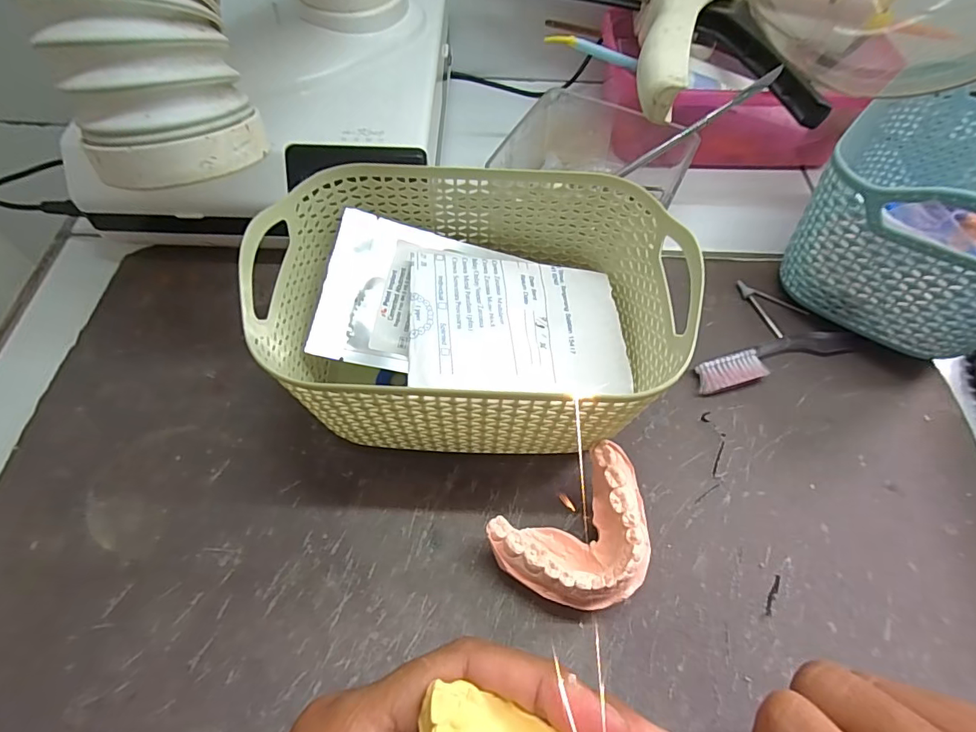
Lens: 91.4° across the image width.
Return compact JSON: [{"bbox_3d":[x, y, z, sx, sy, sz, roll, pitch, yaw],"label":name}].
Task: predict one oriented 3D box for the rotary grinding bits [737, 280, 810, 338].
[{"bbox_3d":[0.166,-0.037,0.285,0.027,0.005,0.041,-36,69,-18],"label":"rotary grinding bits"}]

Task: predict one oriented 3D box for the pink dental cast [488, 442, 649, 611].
[{"bbox_3d":[0.041,0.074,0.205,0.067,0.033,0.053,-31,68,-16],"label":"pink dental cast"}]

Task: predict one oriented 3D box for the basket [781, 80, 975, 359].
[{"bbox_3d":[0.255,-0.093,0.265,0.174,0.095,0.116,-37,70,-19],"label":"basket"}]

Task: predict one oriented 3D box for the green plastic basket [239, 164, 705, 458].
[{"bbox_3d":[0.003,-0.022,0.228,0.187,0.080,0.116,5,61,1],"label":"green plastic basket"}]

